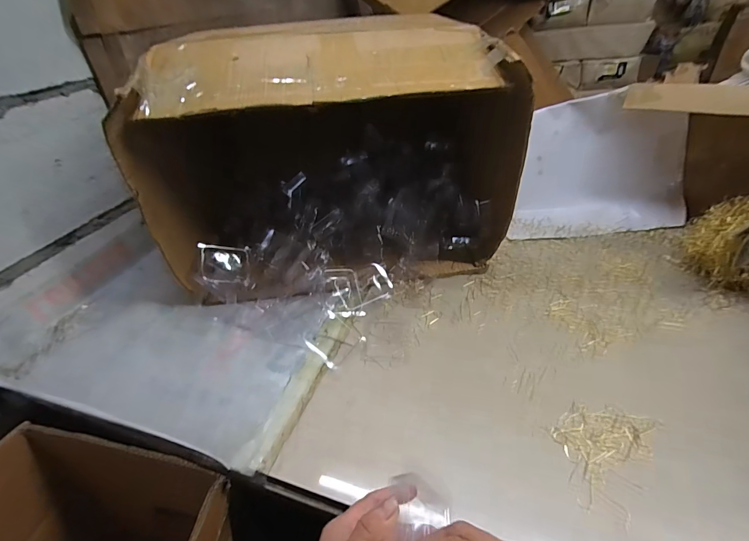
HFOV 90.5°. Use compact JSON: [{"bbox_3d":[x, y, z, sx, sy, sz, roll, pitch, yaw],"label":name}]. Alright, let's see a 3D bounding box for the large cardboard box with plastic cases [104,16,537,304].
[{"bbox_3d":[-0.078,-0.209,0.674,0.553,0.372,0.319,-8,37,-5],"label":"large cardboard box with plastic cases"}]

